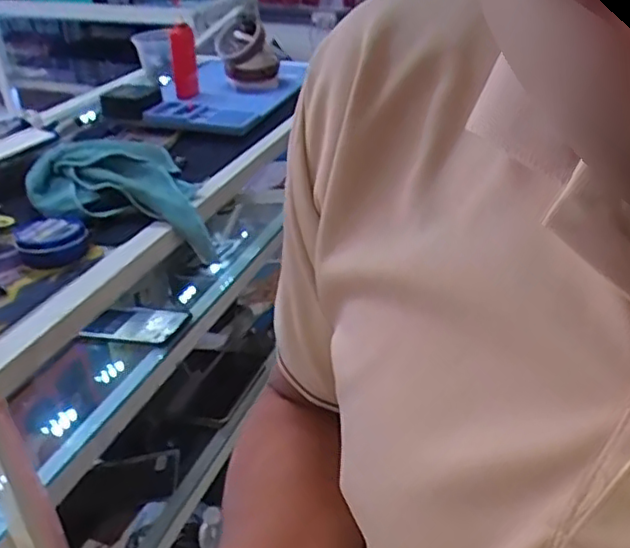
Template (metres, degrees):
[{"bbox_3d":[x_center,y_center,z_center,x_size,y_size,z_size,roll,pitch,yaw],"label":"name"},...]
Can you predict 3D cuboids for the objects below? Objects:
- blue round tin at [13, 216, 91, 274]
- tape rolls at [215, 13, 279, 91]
[{"bbox_3d":[-0.253,-0.032,0.614,0.065,0.029,0.060,-14,34,-19],"label":"blue round tin"},{"bbox_3d":[-0.113,-0.375,1.074,0.101,0.111,0.073,-5,32,-7],"label":"tape rolls"}]

